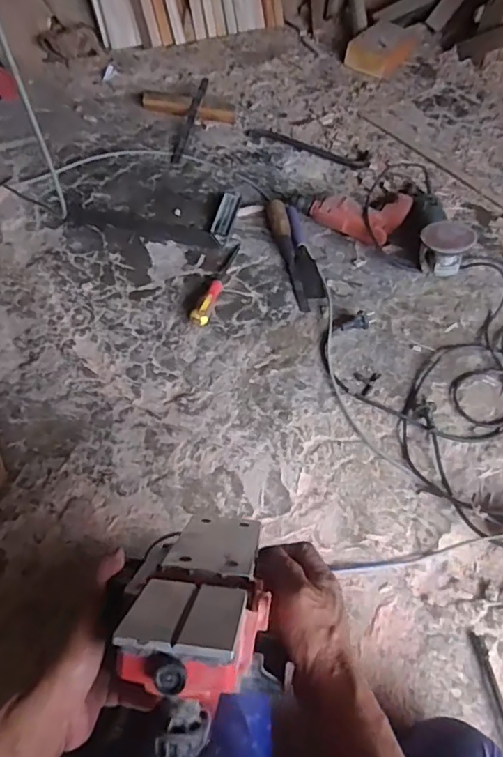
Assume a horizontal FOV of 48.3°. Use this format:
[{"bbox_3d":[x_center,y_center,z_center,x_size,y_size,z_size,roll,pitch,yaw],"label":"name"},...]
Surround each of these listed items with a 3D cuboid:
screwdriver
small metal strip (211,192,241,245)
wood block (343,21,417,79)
[{"bbox_3d":[-0.061,-0.185,1.057,0.028,0.030,0.230,17,55,8],"label":"screwdriver"},{"bbox_3d":[-0.053,-0.342,1.176,0.040,0.017,0.162,11,55,3],"label":"small metal strip"},{"bbox_3d":[0.383,-0.982,1.650,0.151,0.067,0.245,27,57,14],"label":"wood block"}]

